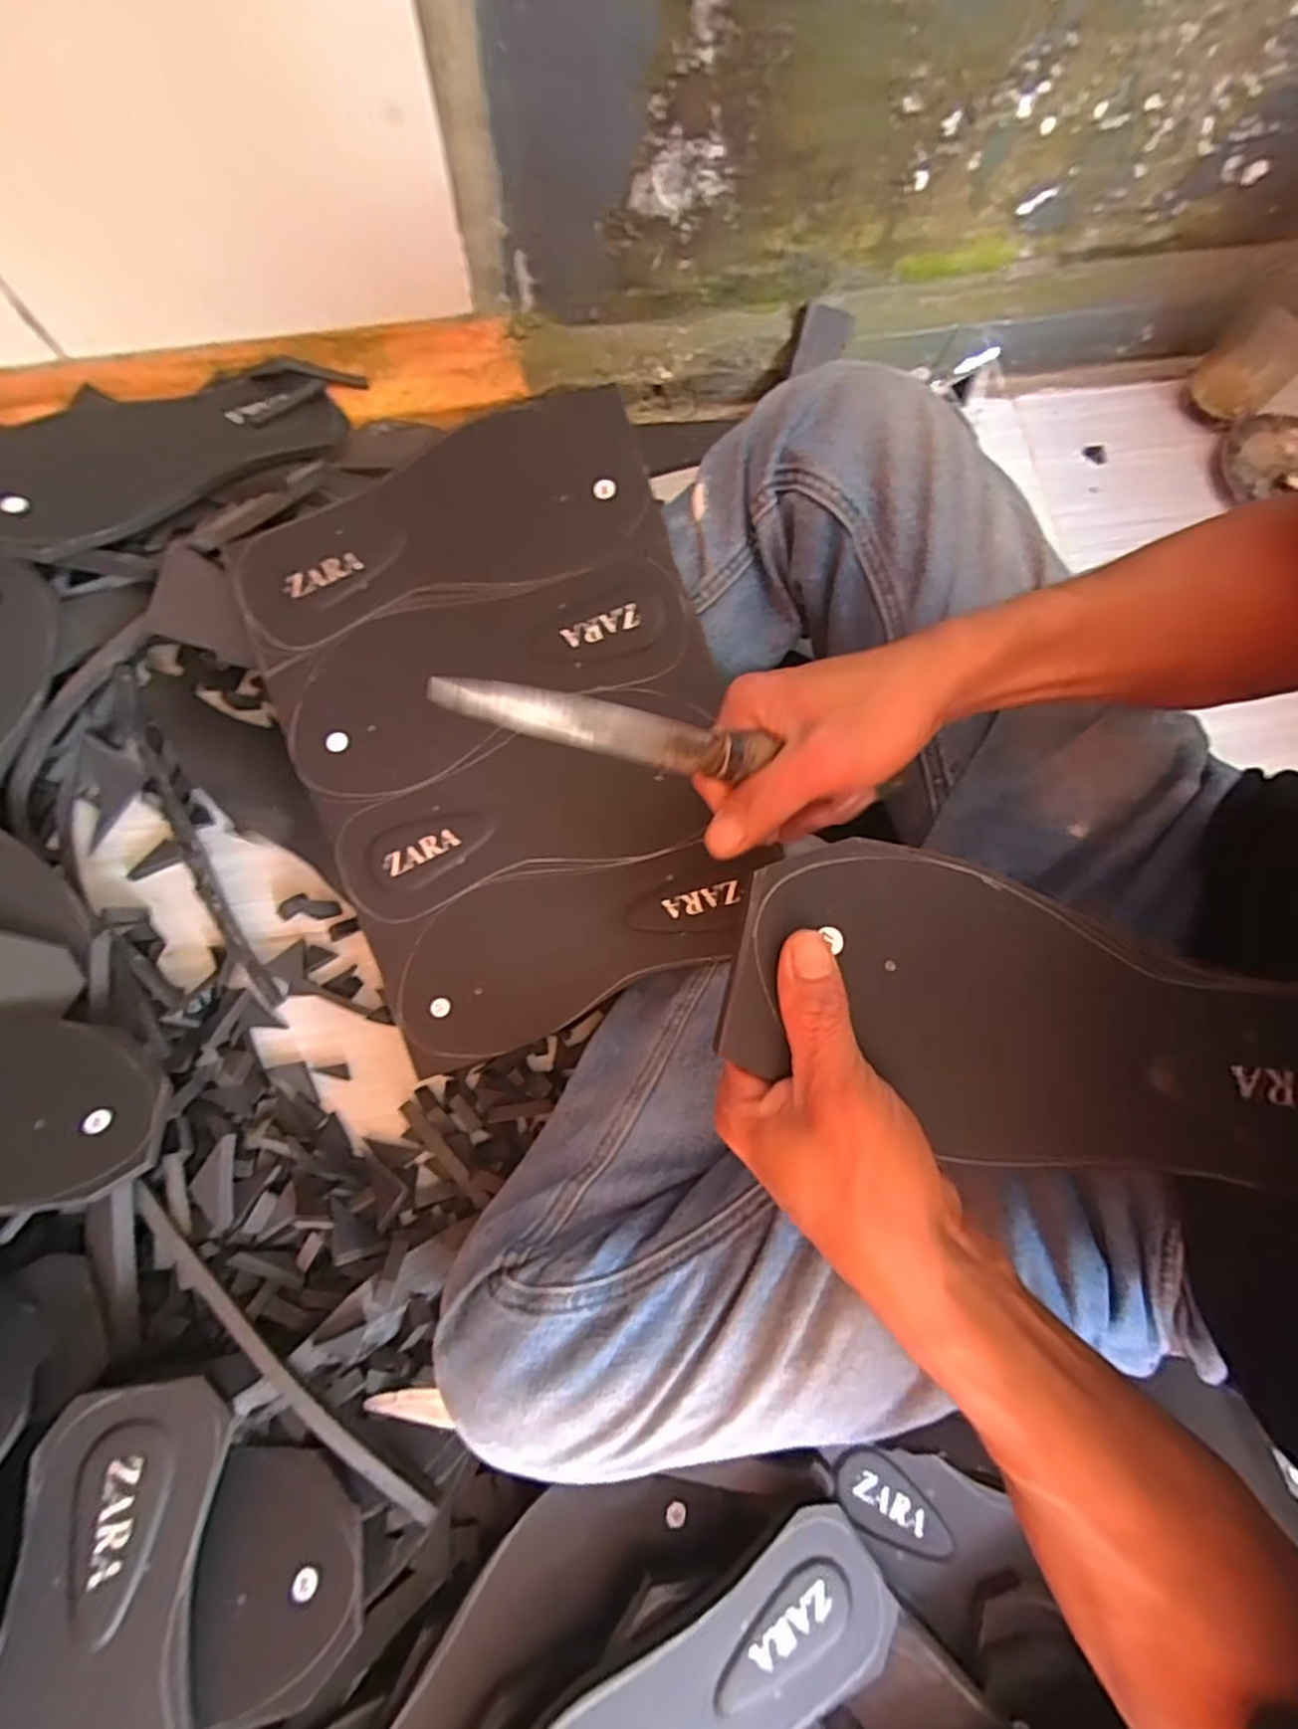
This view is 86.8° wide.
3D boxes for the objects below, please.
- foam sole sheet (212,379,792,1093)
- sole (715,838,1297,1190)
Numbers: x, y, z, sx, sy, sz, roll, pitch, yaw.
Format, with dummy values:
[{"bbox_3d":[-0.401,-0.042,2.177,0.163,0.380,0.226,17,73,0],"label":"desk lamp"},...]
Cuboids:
[{"bbox_3d":[-0.083,-0.077,0.410,0.244,0.011,0.342,-19,92,3],"label":"foam sole sheet"},{"bbox_3d":[0.147,0.060,0.249,0.234,0.014,0.093,17,77,3],"label":"sole"}]

